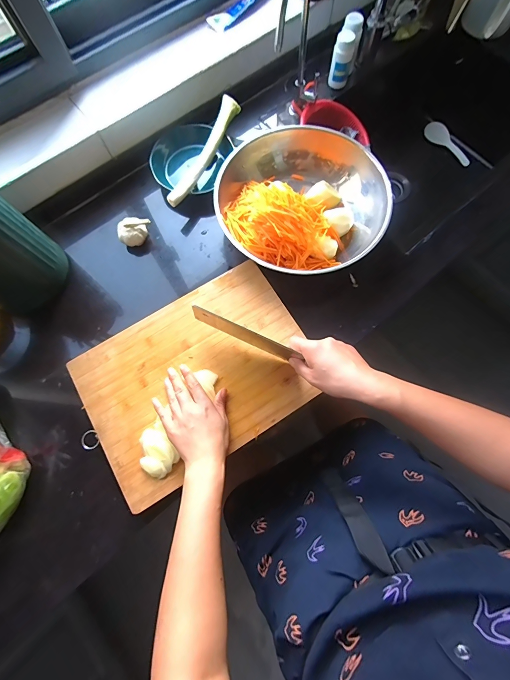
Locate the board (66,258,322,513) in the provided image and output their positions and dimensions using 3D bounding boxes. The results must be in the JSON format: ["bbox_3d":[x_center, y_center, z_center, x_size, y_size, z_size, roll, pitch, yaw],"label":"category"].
[{"bbox_3d":[-0.093,0.054,0.509,0.365,0.012,0.269,-32,77,-7],"label":"board"}]

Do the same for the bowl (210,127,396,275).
[{"bbox_3d":[0.087,-0.255,0.568,0.299,0.104,0.300,0,75,1],"label":"bowl"}]

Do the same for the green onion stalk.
[{"bbox_3d":[-0.098,-0.369,0.601,0.031,0.024,0.263,22,76,7],"label":"green onion stalk"}]

